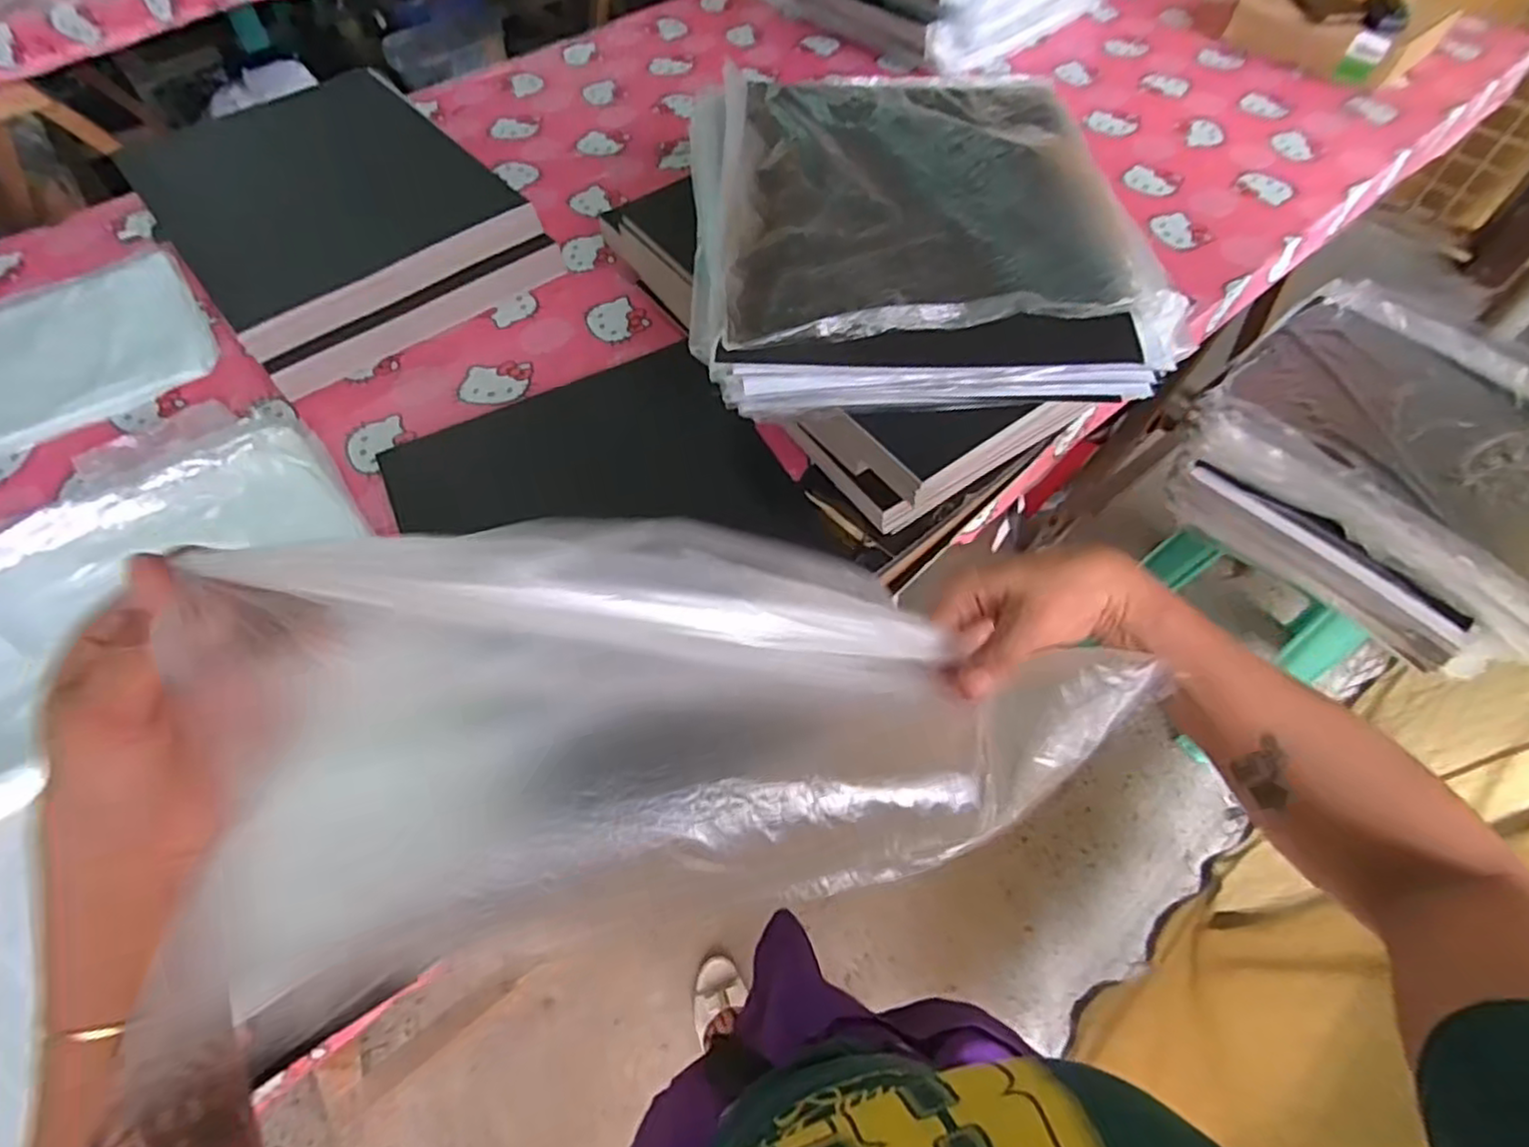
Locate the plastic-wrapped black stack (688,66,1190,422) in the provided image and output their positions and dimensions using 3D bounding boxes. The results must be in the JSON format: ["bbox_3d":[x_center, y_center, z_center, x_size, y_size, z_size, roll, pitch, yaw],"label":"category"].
[{"bbox_3d":[0.150,-0.398,0.749,0.448,0.082,0.517,-3,59,-1],"label":"plastic-wrapped black stack"}]

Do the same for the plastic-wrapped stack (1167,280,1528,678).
[{"bbox_3d":[0.947,-0.167,1.015,0.526,0.125,0.533,-39,66,-20],"label":"plastic-wrapped stack"}]

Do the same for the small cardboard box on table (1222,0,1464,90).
[{"bbox_3d":[0.929,-0.905,1.163,0.118,0.103,0.287,-27,62,-14],"label":"small cardboard box on table"}]

